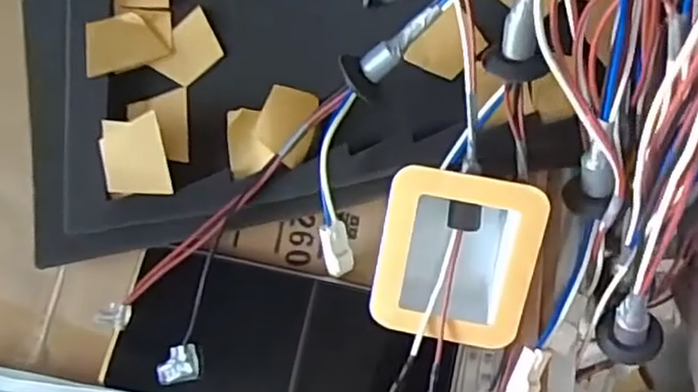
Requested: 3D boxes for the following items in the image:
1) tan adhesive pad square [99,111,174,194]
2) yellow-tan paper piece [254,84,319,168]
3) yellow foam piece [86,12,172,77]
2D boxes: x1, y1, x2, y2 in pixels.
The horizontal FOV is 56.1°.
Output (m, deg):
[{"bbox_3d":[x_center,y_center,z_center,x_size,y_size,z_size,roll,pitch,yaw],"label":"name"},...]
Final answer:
[{"bbox_3d":[-0.108,-0.020,0.327,0.031,0.010,0.041,-13,73,1],"label":"tan adhesive pad square"},{"bbox_3d":[-0.030,-0.036,0.323,0.027,0.012,0.035,20,76,11],"label":"yellow-tan paper piece"},{"bbox_3d":[-0.123,-0.085,0.354,0.041,0.007,0.033,-18,74,-7],"label":"yellow foam piece"}]

